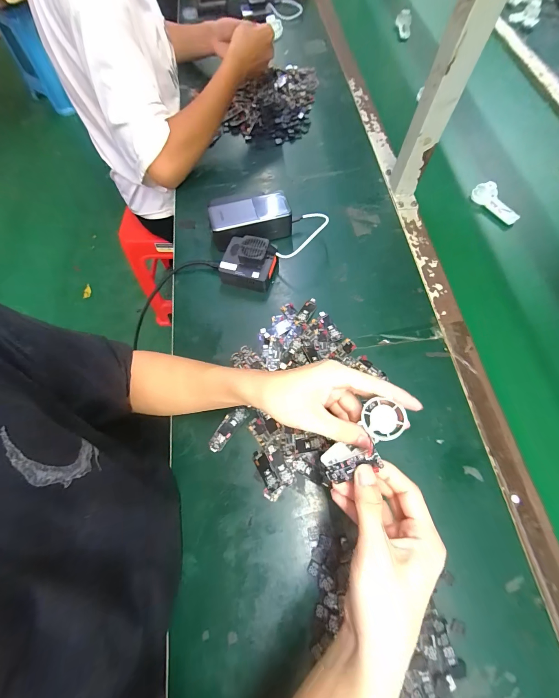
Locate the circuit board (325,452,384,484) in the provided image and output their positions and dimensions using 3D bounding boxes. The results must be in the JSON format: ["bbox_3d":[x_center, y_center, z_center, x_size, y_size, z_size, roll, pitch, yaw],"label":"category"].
[{"bbox_3d":[0.065,0.105,0.261,0.050,0.004,0.016,-29,86,19],"label":"circuit board"}]

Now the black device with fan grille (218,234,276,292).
[{"bbox_3d":[-0.050,-0.136,0.466,0.082,0.048,0.067,14,69,8],"label":"black device with fan grille"}]

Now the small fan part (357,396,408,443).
[{"bbox_3d":[0.098,0.068,0.276,0.039,0.005,0.038,10,95,15],"label":"small fan part"}]

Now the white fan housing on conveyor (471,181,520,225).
[{"bbox_3d":[0.387,-0.263,0.522,0.023,0.028,0.092,-34,70,-10],"label":"white fan housing on conveyor"}]

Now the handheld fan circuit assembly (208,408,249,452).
[{"bbox_3d":[-0.068,0.105,0.387,0.022,0.008,0.065,35,74,16],"label":"handheld fan circuit assembly"}]

